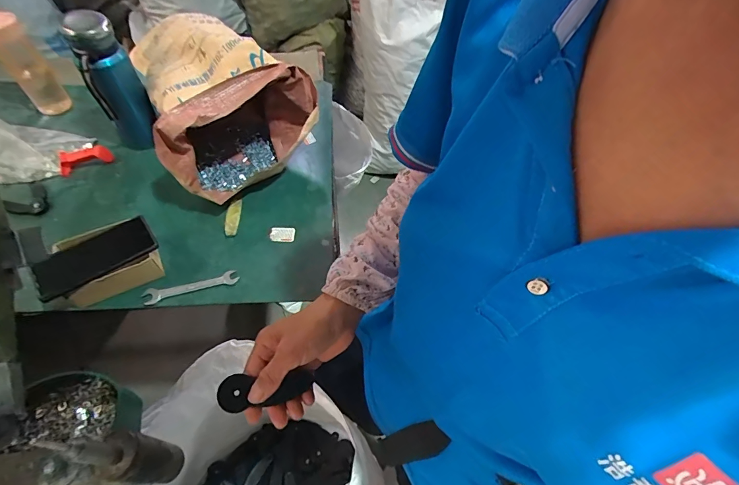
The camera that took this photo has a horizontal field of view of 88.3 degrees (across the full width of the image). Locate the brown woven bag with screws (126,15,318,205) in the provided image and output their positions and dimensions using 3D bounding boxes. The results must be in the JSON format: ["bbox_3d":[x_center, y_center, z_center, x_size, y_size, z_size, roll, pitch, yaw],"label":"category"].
[{"bbox_3d":[-0.271,-0.260,0.710,0.274,0.253,0.296,-27,60,-18],"label":"brown woven bag with screws"}]

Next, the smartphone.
[{"bbox_3d":[-0.385,0.018,0.536,0.148,0.013,0.065,-31,76,-26],"label":"smartphone"}]

